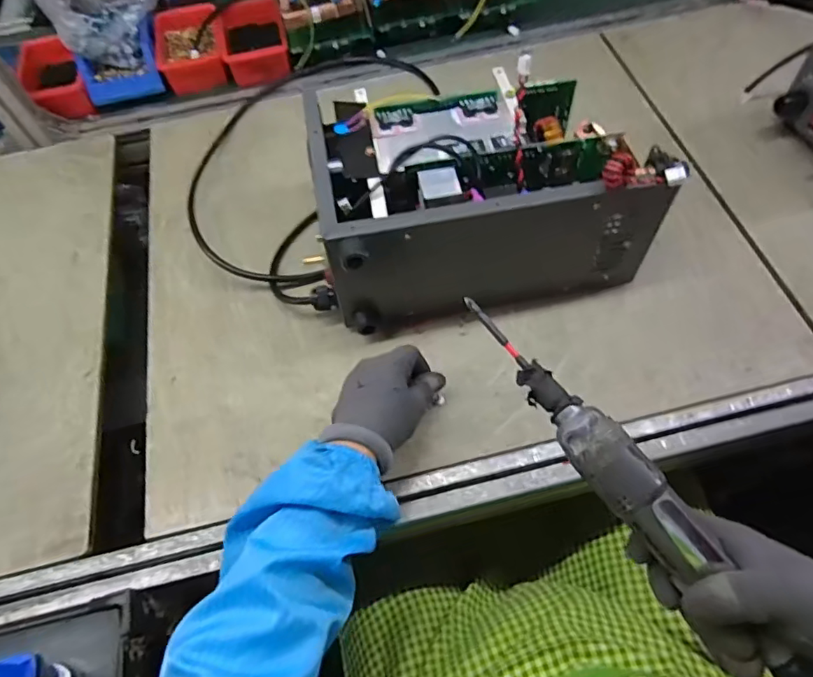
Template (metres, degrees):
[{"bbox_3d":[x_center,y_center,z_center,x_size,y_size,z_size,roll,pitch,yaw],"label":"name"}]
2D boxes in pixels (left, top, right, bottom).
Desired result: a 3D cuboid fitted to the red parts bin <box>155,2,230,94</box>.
[{"bbox_3d":[-0.336,-0.458,0.839,0.105,0.049,0.152,-18,60,-5],"label":"red parts bin"}]

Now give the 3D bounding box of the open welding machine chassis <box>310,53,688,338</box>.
[{"bbox_3d":[0.072,-0.160,0.573,0.321,0.158,0.220,-11,62,-3],"label":"open welding machine chassis"}]

